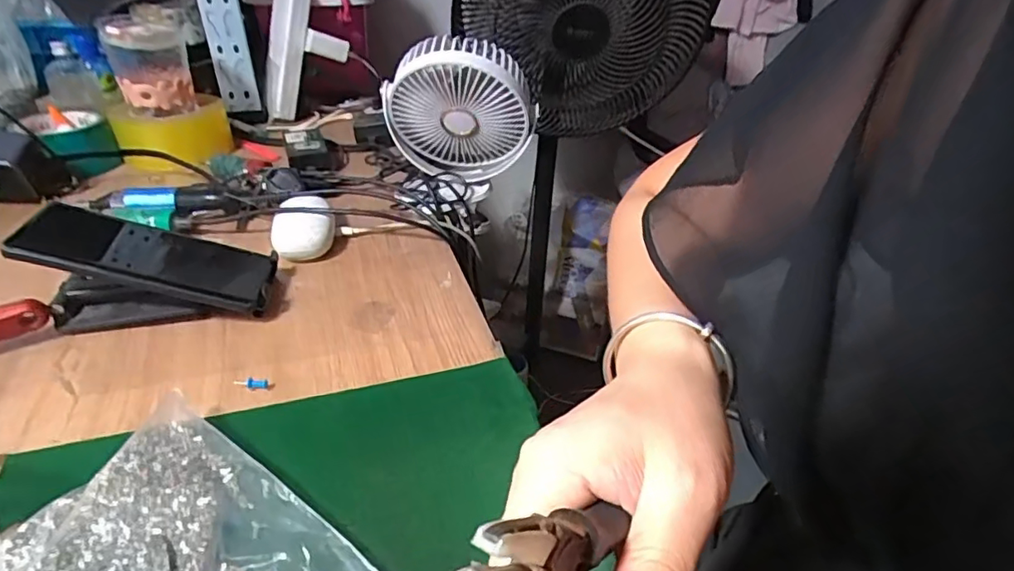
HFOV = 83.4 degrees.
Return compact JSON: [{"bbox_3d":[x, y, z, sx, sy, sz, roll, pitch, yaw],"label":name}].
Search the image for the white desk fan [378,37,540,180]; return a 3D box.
[{"bbox_3d":[-0.051,-0.193,0.613,0.157,0.159,0.080,-7,46,13],"label":"white desk fan"}]

